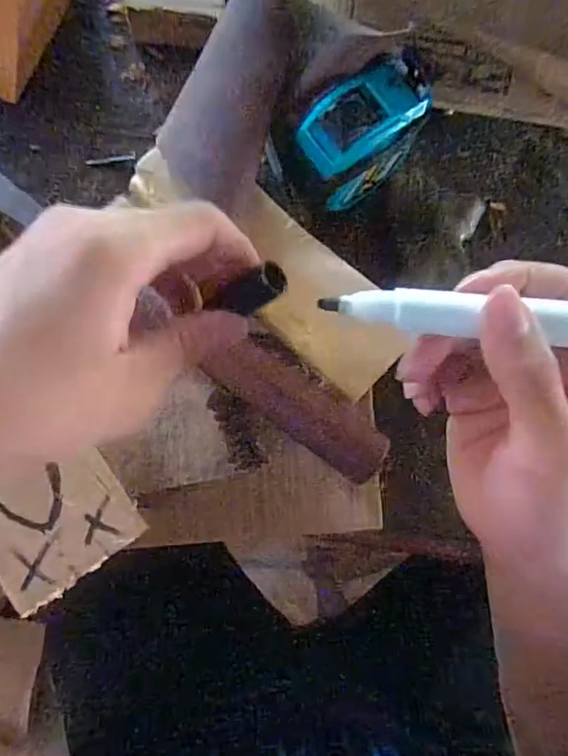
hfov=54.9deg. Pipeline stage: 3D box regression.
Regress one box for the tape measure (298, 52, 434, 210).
[{"bbox_3d":[0.041,-0.133,0.299,0.078,0.051,0.043,-37,86,-8],"label":"tape measure"}]

